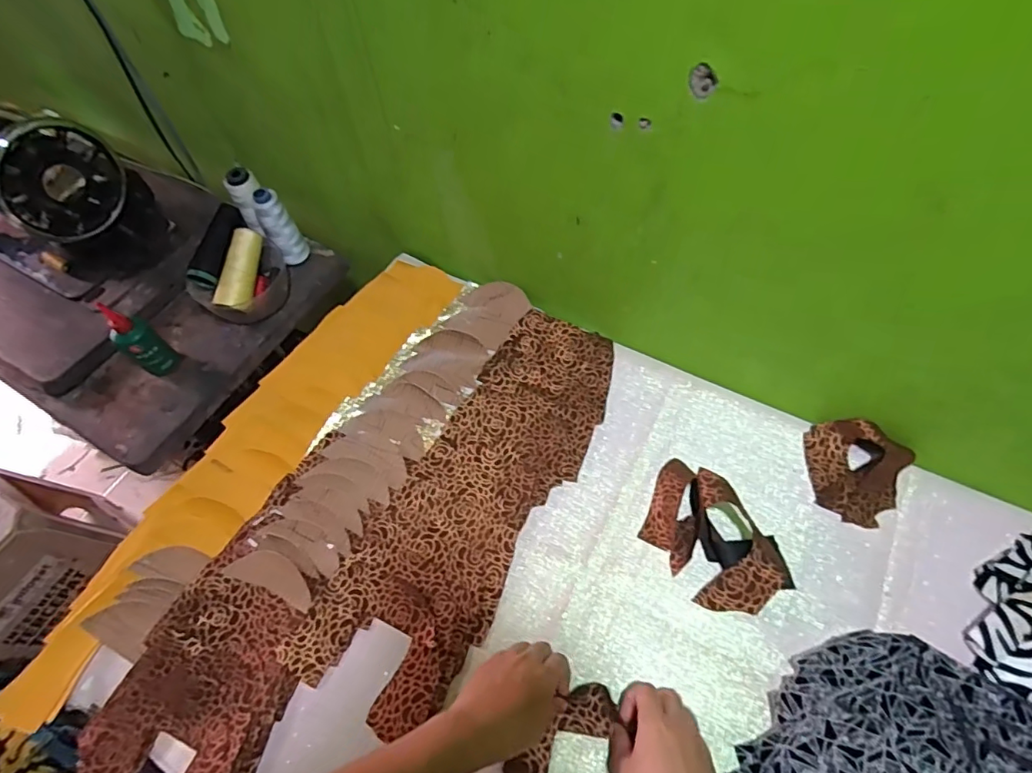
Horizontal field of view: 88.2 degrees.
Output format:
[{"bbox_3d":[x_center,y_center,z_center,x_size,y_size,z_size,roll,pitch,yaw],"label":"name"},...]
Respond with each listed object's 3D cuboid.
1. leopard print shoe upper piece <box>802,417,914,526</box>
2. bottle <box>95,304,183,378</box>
[{"bbox_3d":[0.350,0.085,0.551,0.097,0.045,0.089,33,67,18],"label":"leopard print shoe upper piece"},{"bbox_3d":[-0.465,-0.053,0.659,0.044,0.098,0.042,30,67,17],"label":"bottle"}]

